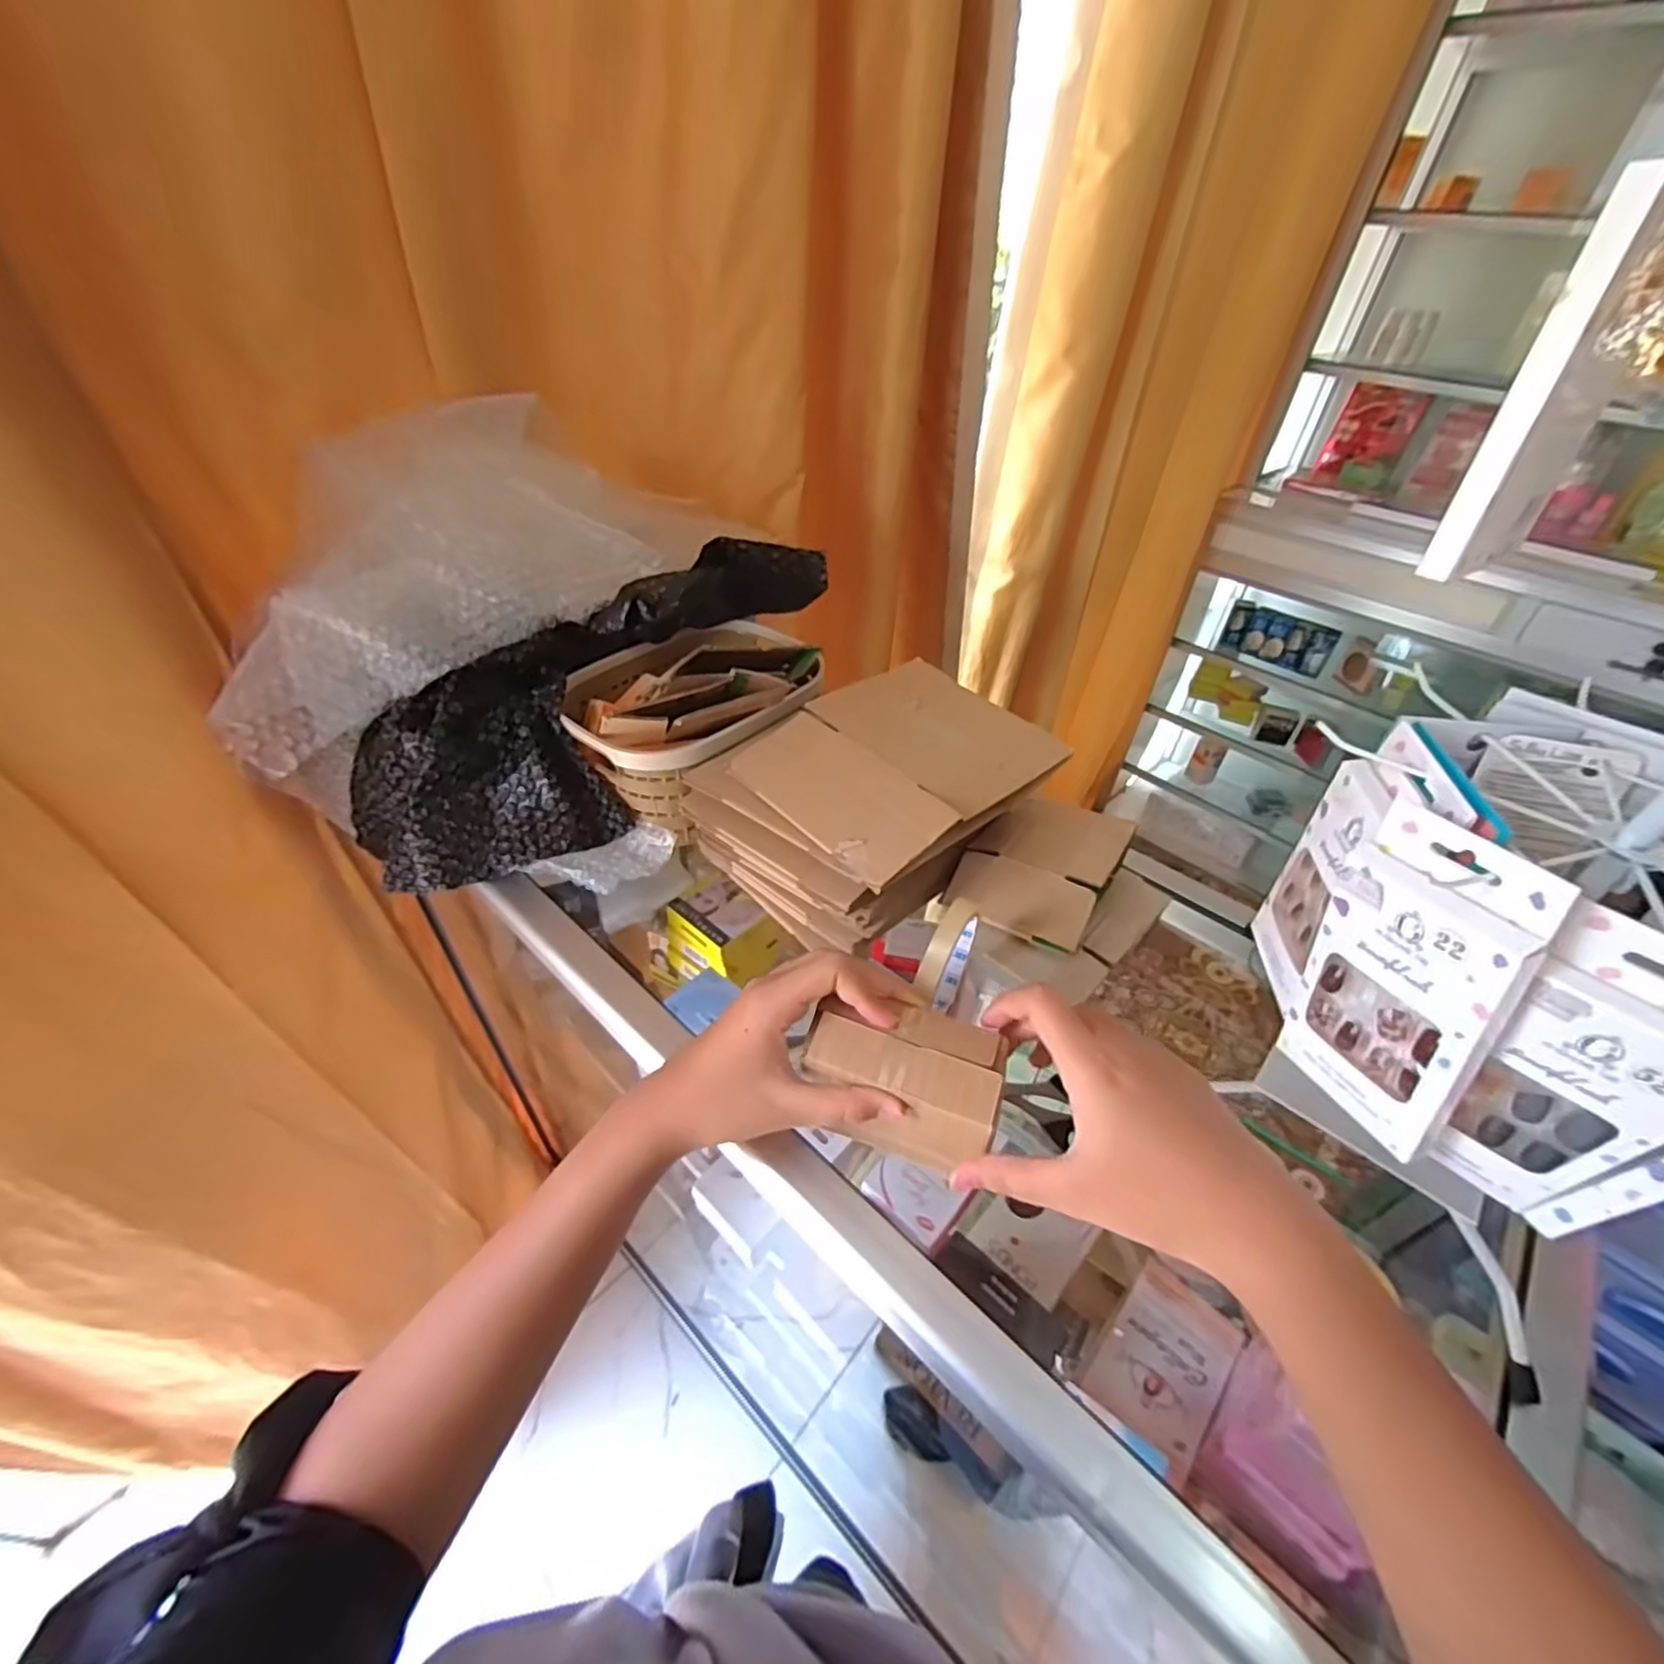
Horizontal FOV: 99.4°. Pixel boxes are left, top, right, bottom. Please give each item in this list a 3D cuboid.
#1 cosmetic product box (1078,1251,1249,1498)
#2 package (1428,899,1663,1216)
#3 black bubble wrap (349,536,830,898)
[{"bbox_3d":[0.225,0.357,0.476,0.070,0.017,0.103,32,49,29],"label":"cosmetic product box"},{"bbox_3d":[0.279,0.094,0.270,0.061,0.135,0.016,31,49,29],"label":"package"},{"bbox_3d":[-0.196,-0.135,0.597,0.190,0.116,0.444,31,67,29],"label":"black bubble wrap"}]

